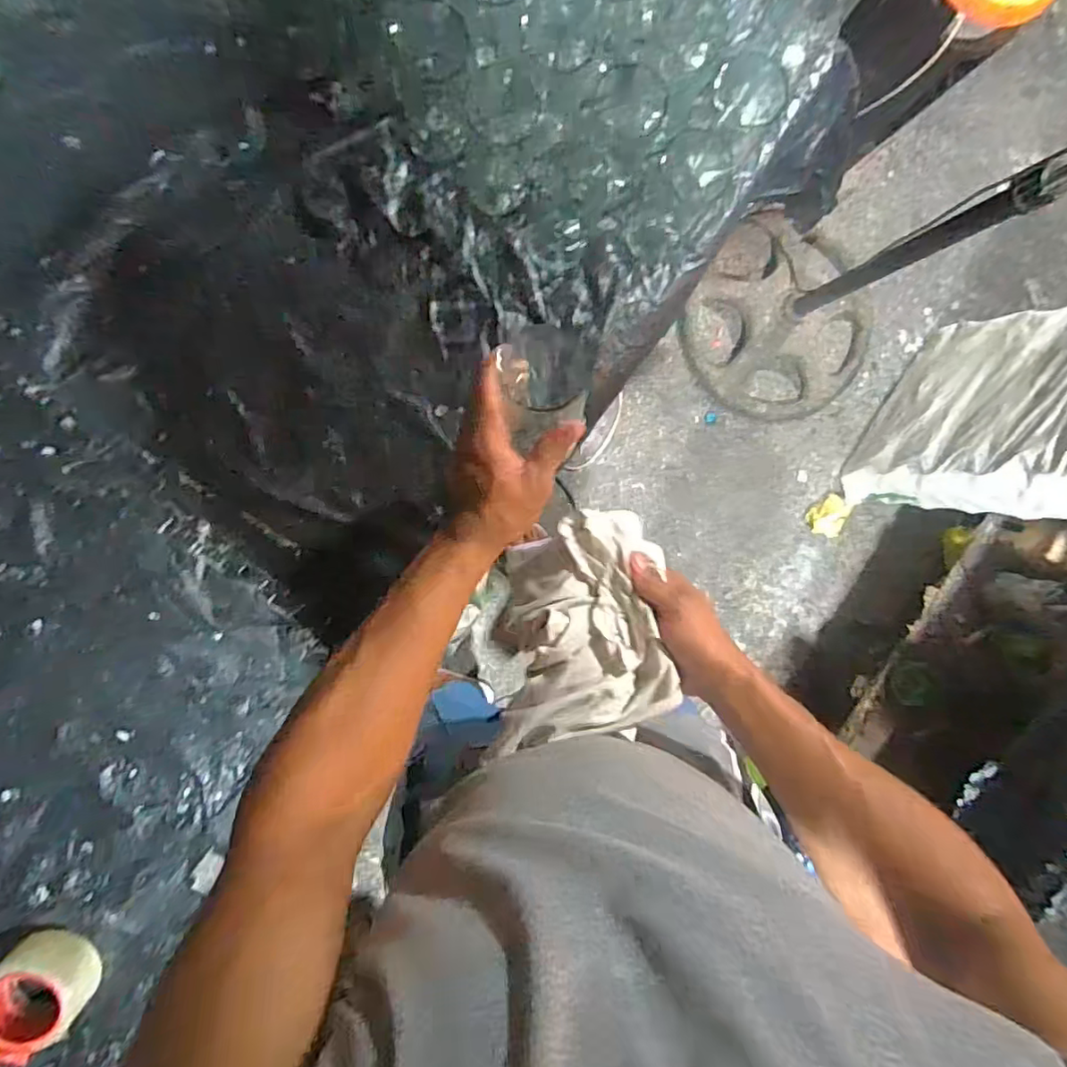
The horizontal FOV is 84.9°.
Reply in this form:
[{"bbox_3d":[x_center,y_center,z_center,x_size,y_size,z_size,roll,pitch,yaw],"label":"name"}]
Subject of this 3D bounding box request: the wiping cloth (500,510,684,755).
[{"bbox_3d":[0.041,0.082,0.522,0.152,0.042,0.198,-9,77,17],"label":"wiping cloth"}]

